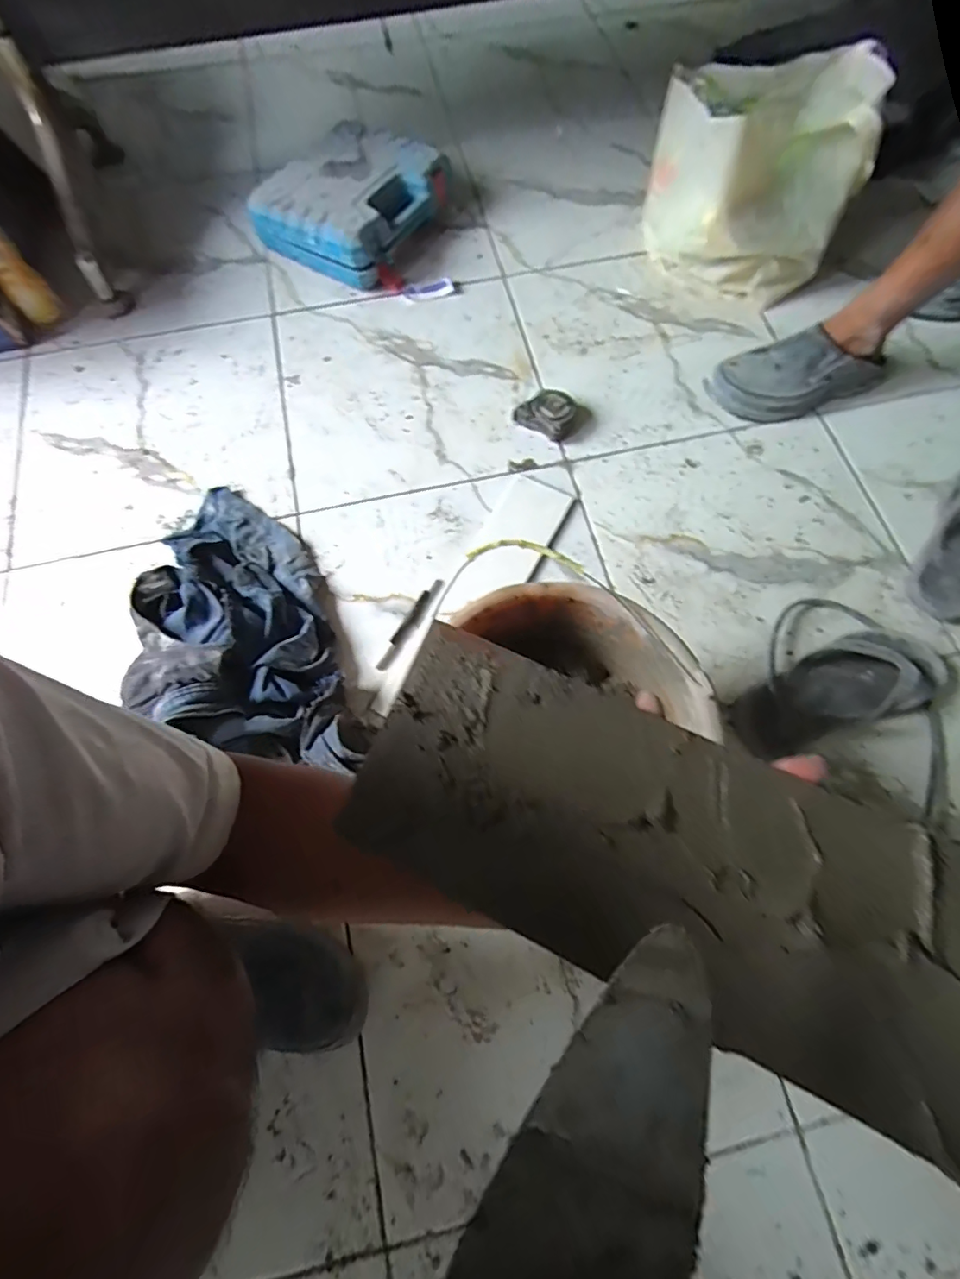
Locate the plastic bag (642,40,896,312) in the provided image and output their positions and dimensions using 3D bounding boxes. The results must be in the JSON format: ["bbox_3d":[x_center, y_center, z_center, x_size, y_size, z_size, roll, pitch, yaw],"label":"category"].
[{"bbox_3d":[0.437,-0.754,0.825,0.264,0.237,0.286,3,70,1],"label":"plastic bag"}]

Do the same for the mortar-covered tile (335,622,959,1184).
[{"bbox_3d":[0.125,0.128,0.270,0.386,0.023,0.134,26,72,5],"label":"mortar-covered tile"}]

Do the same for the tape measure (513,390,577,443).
[{"bbox_3d":[0.100,-0.344,0.781,0.079,0.039,0.067,31,73,11],"label":"tape measure"}]

